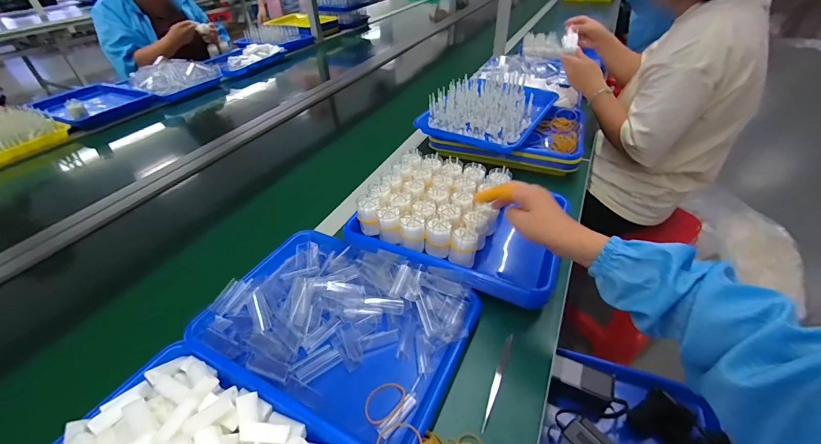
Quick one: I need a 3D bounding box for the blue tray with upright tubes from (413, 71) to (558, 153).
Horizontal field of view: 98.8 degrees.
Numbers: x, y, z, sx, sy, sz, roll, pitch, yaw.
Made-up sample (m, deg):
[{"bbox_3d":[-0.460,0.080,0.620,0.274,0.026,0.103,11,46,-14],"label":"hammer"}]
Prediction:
[{"bbox_3d":[0.196,-0.285,0.848,0.231,0.067,0.320,22,45,26],"label":"blue tray with upright tubes"}]

